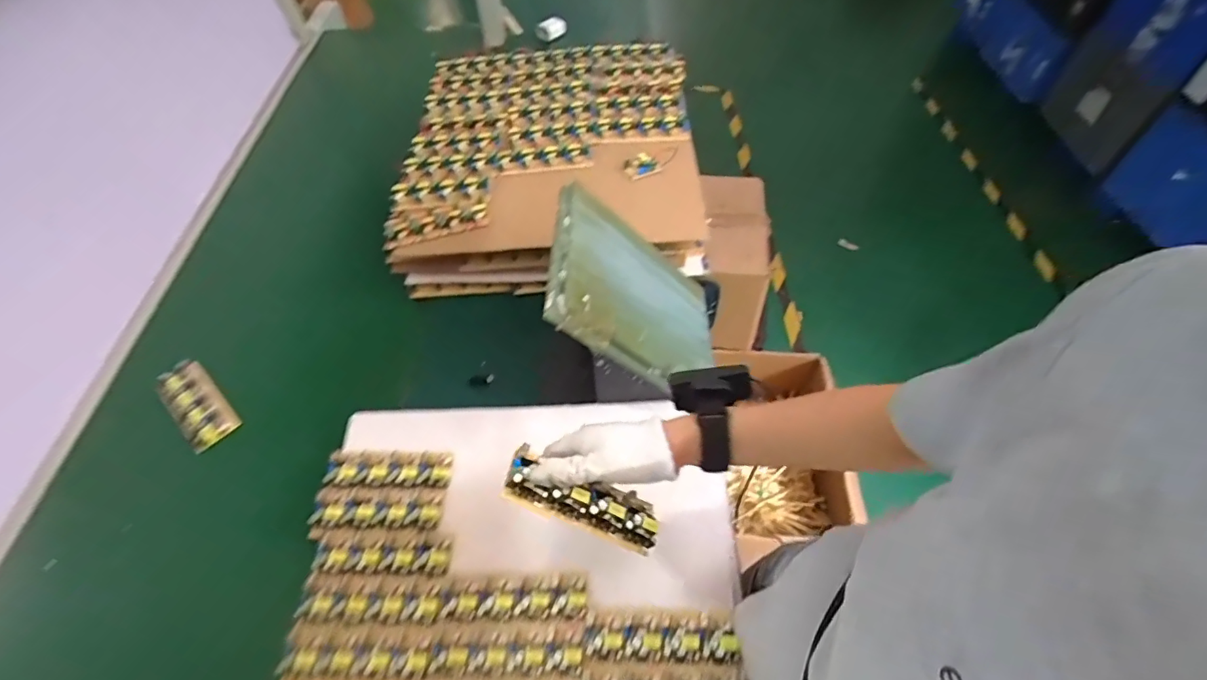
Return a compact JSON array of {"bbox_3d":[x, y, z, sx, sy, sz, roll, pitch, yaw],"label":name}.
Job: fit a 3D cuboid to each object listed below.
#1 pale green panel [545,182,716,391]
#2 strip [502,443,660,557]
[{"bbox_3d":[0.044,-0.045,0.596,0.022,0.254,0.181,-25,49,36],"label":"pale green panel"},{"bbox_3d":[-0.014,0.132,0.428,0.136,0.015,0.044,26,57,-16],"label":"strip"}]

